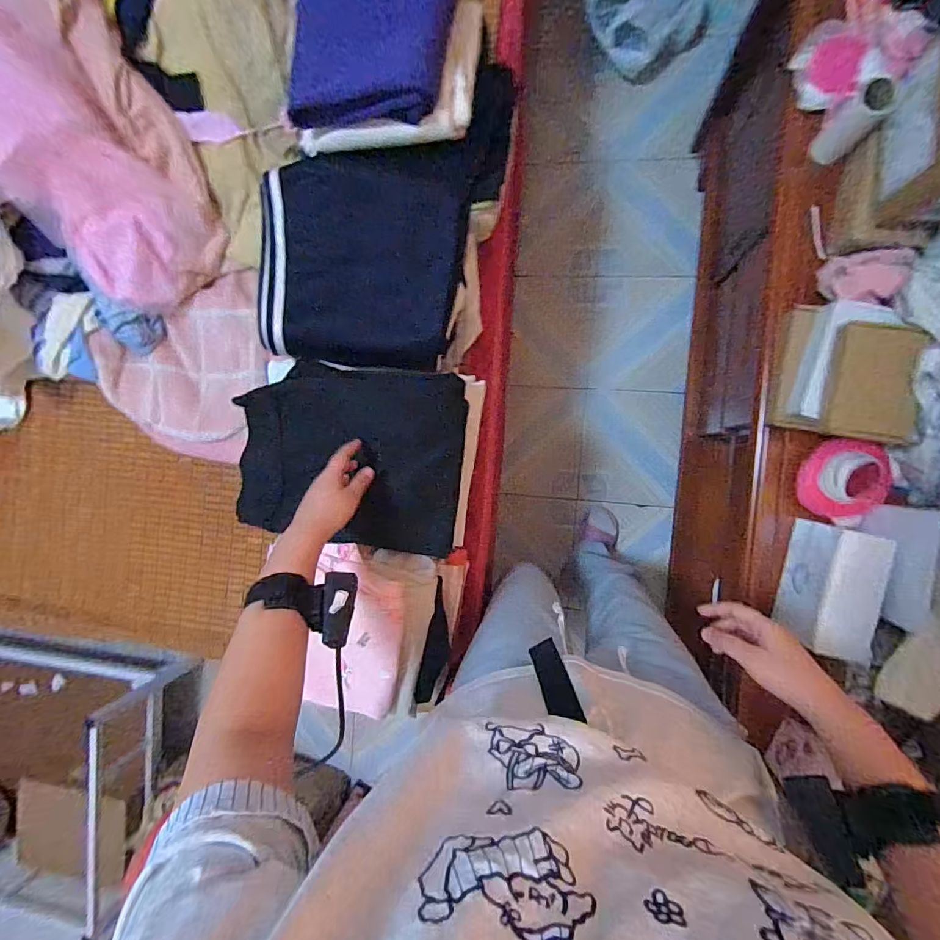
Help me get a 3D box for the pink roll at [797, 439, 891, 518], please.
[{"bbox_3d":[0.496,0.012,0.607,0.079,0.064,0.101,9,93,10],"label":"pink roll"}]

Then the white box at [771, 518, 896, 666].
[{"bbox_3d":[0.470,0.153,0.603,0.071,0.101,0.155,13,94,9],"label":"white box"}]

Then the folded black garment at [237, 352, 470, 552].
[{"bbox_3d":[-0.162,-0.018,0.636,0.296,0.025,0.240,6,94,-4],"label":"folded black garment"}]

